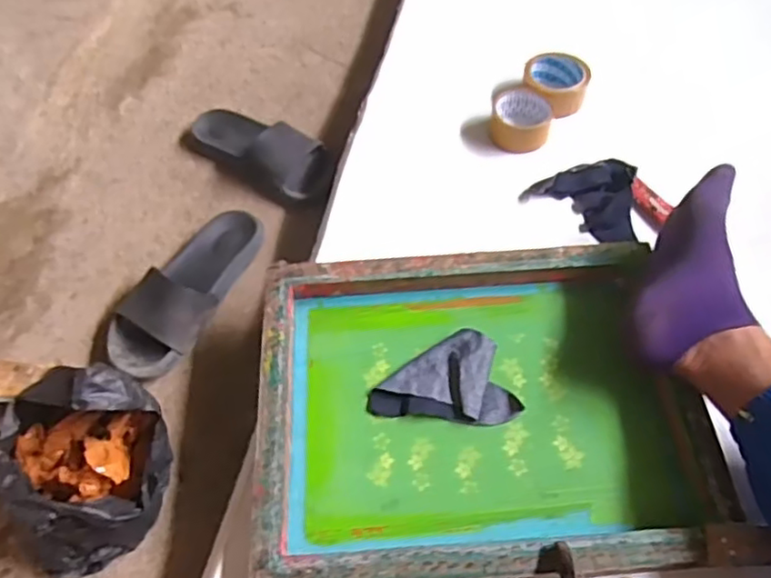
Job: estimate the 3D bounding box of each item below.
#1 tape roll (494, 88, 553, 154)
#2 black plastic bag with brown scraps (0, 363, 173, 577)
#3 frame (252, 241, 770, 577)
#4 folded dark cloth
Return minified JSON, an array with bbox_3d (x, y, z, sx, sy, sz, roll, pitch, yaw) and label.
[{"bbox_3d":[0.193,-0.239,0.911,0.083,0.053,0.066,10,60,9],"label":"tape roll"},{"bbox_3d":[-0.308,0.185,0.648,0.156,0.180,0.158,-9,57,-2],"label":"black plastic bag with brown scraps"},{"bbox_3d":[0.098,0.120,0.687,0.461,0.050,0.362,-4,59,0],"label":"frame"},{"bbox_3d":[0.060,0.112,0.694,0.149,0.025,0.103,-20,60,-9],"label":"folded dark cloth"}]

